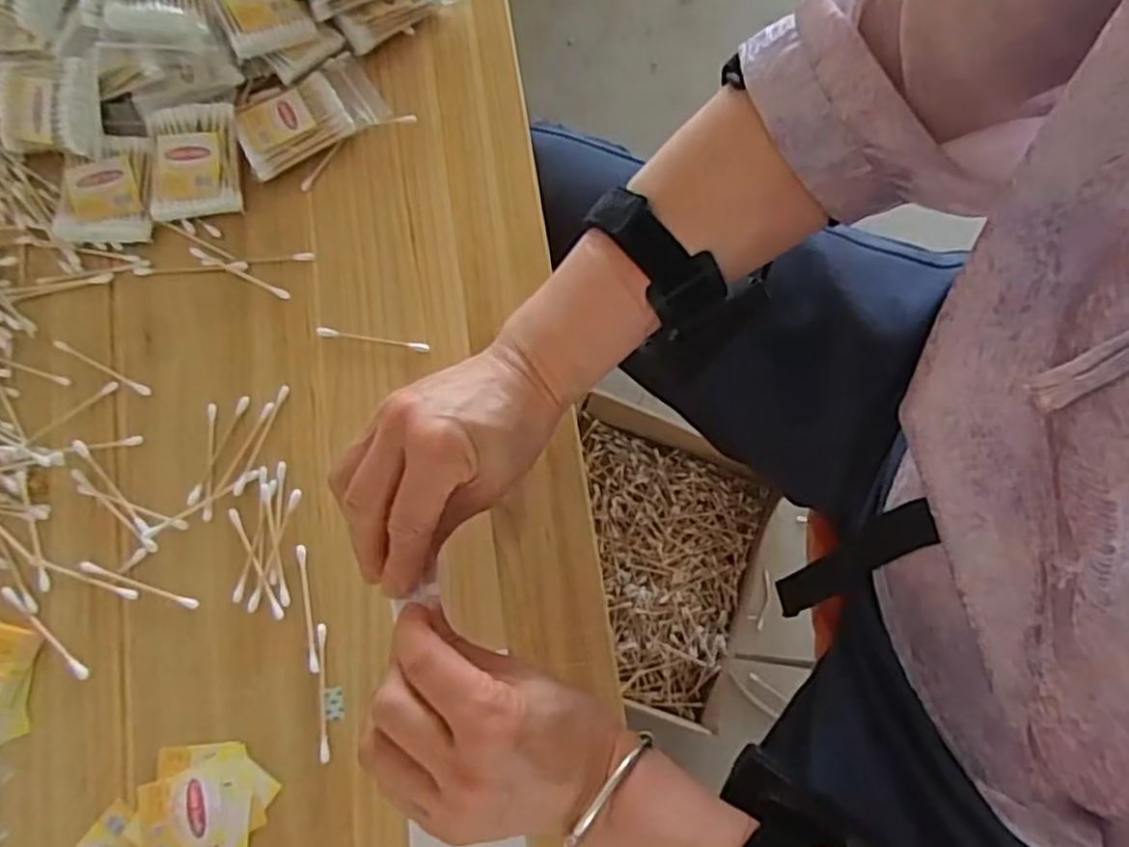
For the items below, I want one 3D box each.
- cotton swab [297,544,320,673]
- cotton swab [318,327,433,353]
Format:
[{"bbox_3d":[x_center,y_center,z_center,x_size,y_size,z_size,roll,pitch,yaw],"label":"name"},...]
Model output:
[{"bbox_3d":[-0.148,0.106,0.431,0.005,0.004,0.071,-11,76,-4],"label":"cotton swab"},{"bbox_3d":[-0.121,-0.053,0.475,0.072,0.004,0.007,10,75,1],"label":"cotton swab"}]

